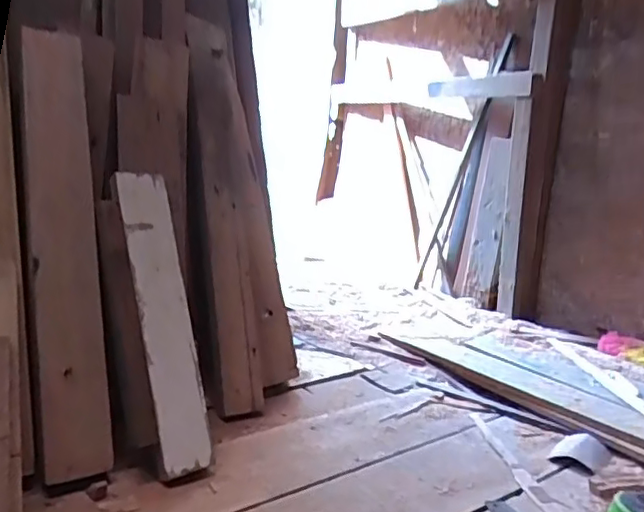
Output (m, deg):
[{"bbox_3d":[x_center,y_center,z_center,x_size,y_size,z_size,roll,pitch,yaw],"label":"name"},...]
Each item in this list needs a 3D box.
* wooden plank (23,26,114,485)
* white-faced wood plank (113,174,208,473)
[{"bbox_3d":[-0.415,-0.030,0.965,0.097,0.734,0.028,-1,-14,-34],"label":"wooden plank"},{"bbox_3d":[-0.258,0.096,0.977,0.089,0.492,0.025,-3,-16,-41],"label":"white-faced wood plank"}]

